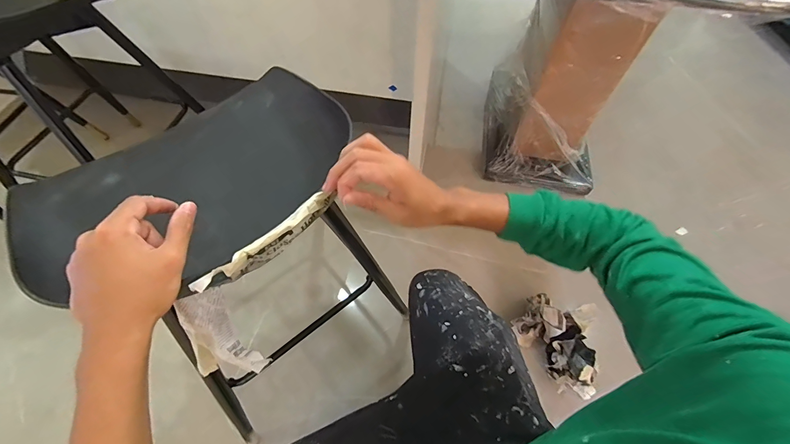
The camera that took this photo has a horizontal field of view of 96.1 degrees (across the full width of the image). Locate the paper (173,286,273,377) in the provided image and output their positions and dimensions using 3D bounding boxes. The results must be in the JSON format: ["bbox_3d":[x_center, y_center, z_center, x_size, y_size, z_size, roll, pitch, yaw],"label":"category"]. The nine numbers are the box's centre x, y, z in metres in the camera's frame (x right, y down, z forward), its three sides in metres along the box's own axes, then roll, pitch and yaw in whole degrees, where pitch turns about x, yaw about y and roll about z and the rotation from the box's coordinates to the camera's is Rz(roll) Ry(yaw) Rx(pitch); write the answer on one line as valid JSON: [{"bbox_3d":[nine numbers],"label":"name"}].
[{"bbox_3d":[-0.235,0.158,0.469,0.078,0.083,0.132,-38,65,-22],"label":"paper"}]

